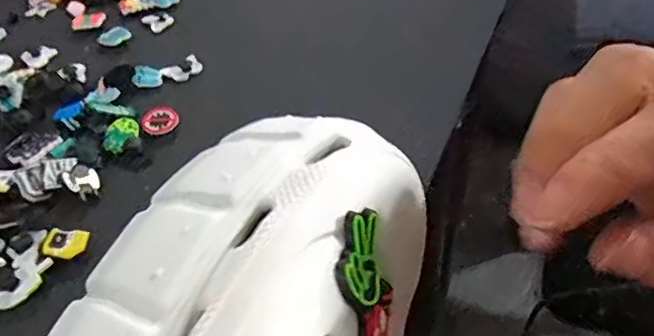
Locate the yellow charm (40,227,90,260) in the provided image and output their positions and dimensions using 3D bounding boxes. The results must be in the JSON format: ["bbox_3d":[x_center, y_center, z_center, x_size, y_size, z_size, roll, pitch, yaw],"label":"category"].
[{"bbox_3d":[-0.148,0.042,0.315,0.025,0.004,0.020,10,45,14],"label":"yellow charm"}]

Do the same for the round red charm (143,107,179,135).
[{"bbox_3d":[-0.118,-0.034,0.396,0.022,0.004,0.025,34,59,11],"label":"round red charm"}]

